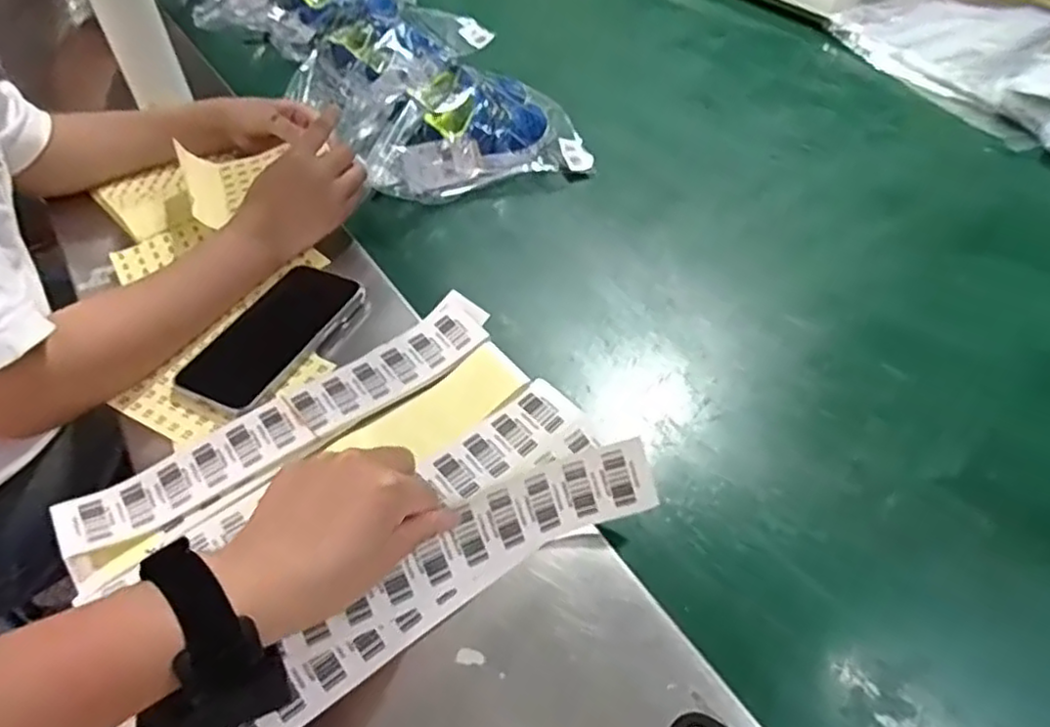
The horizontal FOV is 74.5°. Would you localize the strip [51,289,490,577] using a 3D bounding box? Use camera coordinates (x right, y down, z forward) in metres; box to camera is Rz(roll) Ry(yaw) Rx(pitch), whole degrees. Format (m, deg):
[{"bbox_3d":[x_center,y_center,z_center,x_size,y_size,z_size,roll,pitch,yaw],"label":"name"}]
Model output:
[{"bbox_3d":[-0.167,0.034,0.506,0.322,0.012,0.059,-31,53,-23],"label":"strip"}]

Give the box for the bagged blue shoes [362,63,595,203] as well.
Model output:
[{"bbox_3d":[-0.061,-0.269,0.781,0.245,0.073,0.156,-13,49,-9],"label":"bagged blue shoes"}]

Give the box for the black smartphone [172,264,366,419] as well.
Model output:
[{"bbox_3d":[-0.205,-0.025,0.564,0.078,0.010,0.160,18,51,18],"label":"black smartphone"}]

